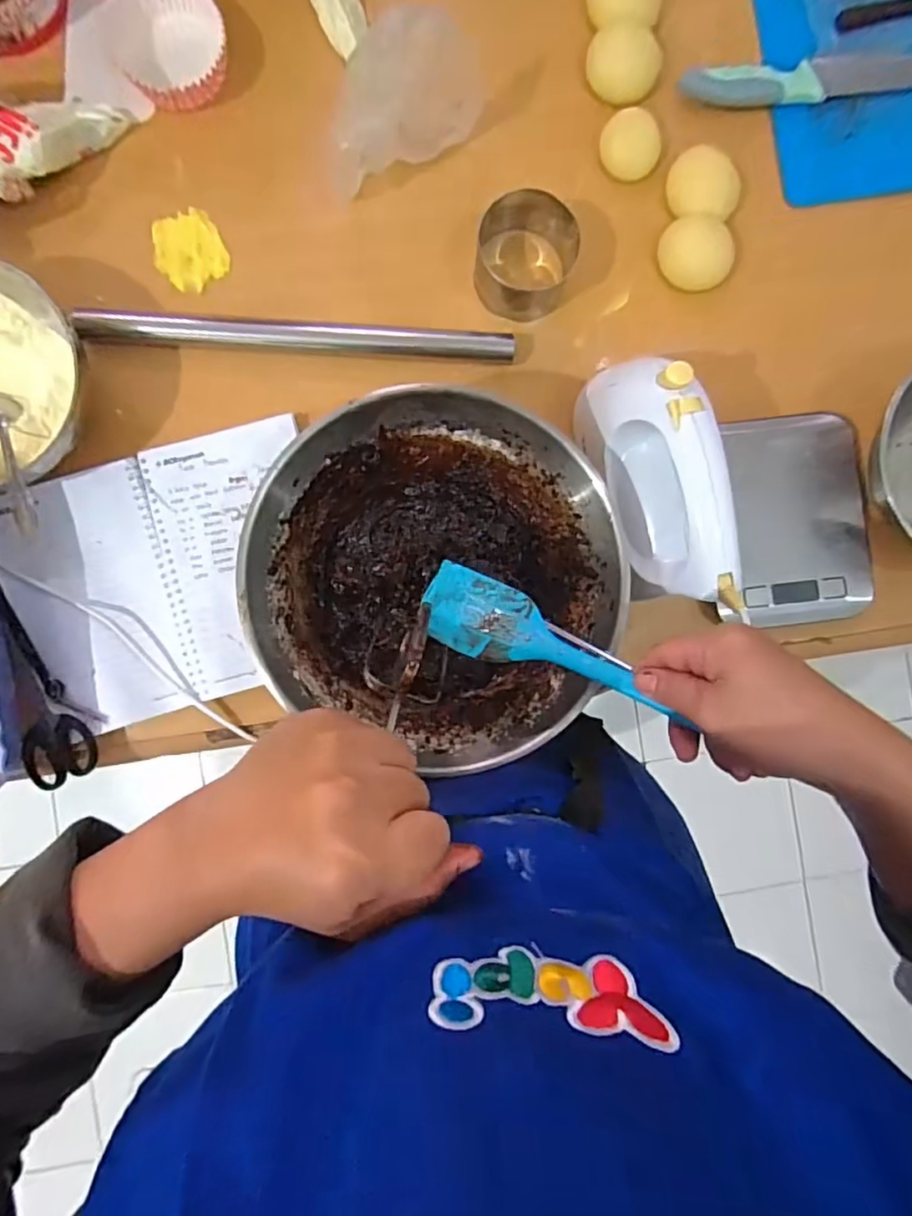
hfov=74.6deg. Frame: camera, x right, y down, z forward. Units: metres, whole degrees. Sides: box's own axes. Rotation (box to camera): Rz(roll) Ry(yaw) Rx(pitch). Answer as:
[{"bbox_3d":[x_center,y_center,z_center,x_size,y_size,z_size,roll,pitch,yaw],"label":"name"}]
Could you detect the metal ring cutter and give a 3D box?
[{"bbox_3d":[0.060,-0.292,0.490,0.078,0.048,0.090,33,89,-2],"label":"metal ring cutter"}]

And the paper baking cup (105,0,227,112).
[{"bbox_3d":[-0.230,-0.460,0.485,0.082,0.033,0.093,-39,91,-2],"label":"paper baking cup"}]

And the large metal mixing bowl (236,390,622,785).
[{"bbox_3d":[-0.013,-0.024,0.454,0.253,0.097,0.242,0,90,-2],"label":"large metal mixing bowl"}]

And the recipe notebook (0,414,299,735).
[{"bbox_3d":[-0.237,-0.024,0.490,0.247,0.015,0.204,-18,91,-2],"label":"recipe notebook"}]

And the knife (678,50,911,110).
[{"bbox_3d":[0.331,-0.460,0.513,0.268,0.018,0.043,-6,90,-2],"label":"knife"}]

